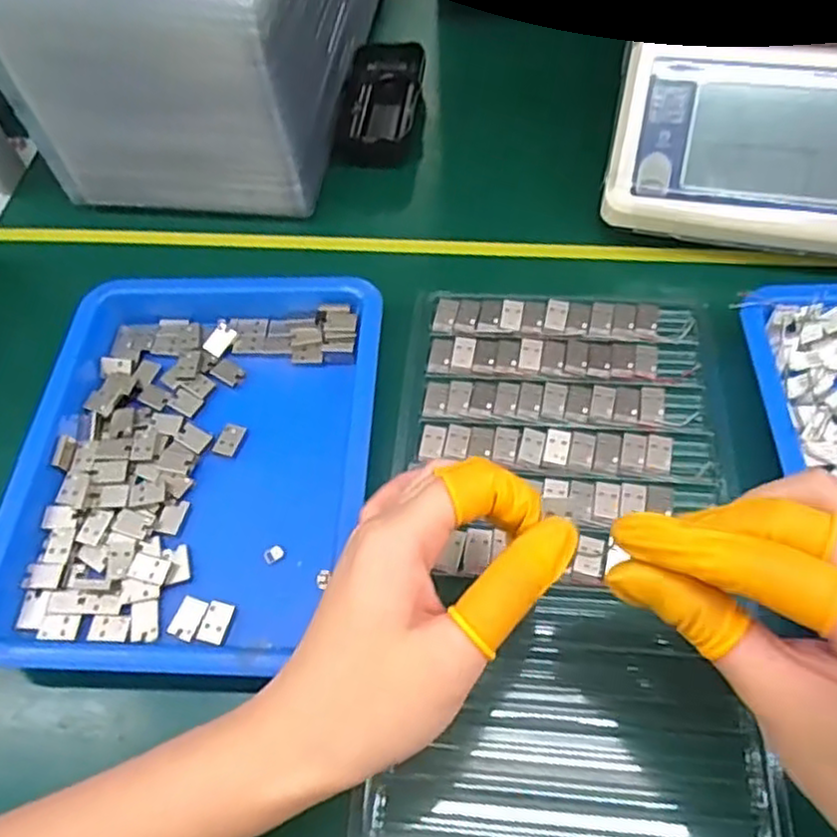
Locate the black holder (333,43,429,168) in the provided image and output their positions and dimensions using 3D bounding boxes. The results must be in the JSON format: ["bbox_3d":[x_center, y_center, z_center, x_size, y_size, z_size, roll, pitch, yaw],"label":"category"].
[{"bbox_3d":[-0.023,-0.217,0.493,0.055,0.034,0.093,3,61,6],"label":"black holder"}]

